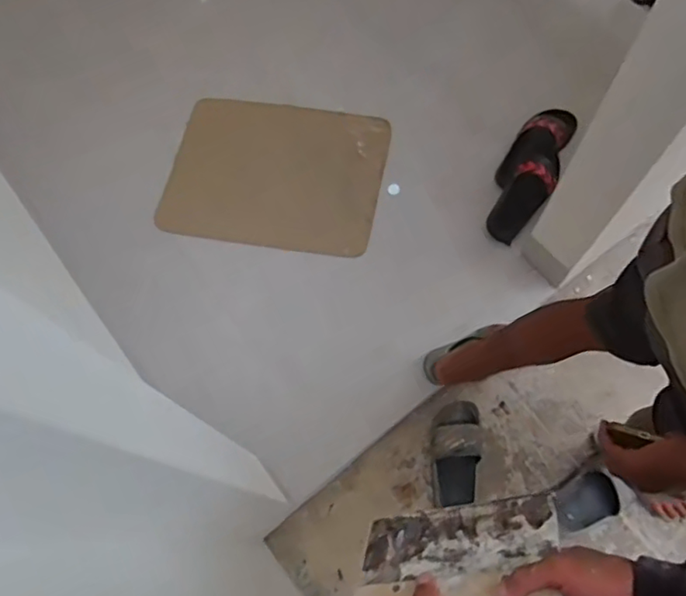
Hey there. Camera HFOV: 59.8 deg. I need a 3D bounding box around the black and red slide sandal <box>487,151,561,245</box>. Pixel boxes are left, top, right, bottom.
[{"bbox_3d":[0.453,-0.254,1.495,0.099,0.079,0.258,33,74,13],"label":"black and red slide sandal"}]

